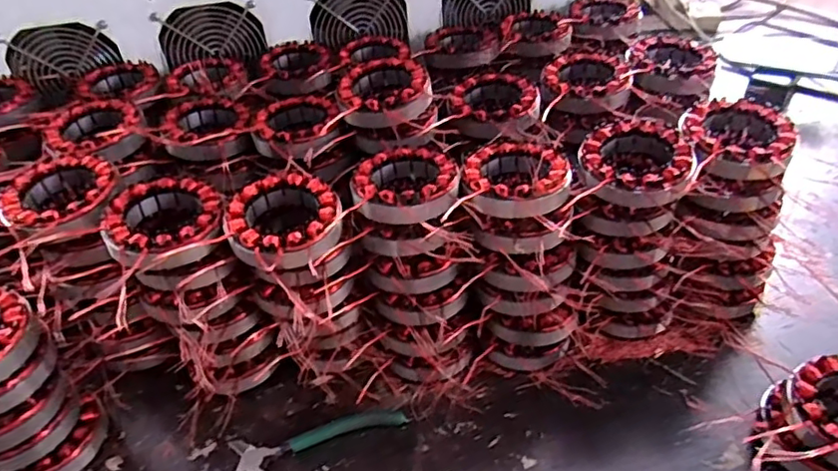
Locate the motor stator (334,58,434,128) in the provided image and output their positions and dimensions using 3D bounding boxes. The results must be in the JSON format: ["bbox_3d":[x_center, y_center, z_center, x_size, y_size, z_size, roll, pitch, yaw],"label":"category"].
[{"bbox_3d":[-0.032,-0.130,0.533,0.085,0.031,0.086,-6,41,-3],"label":"motor stator"}]

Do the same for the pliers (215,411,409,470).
[{"bbox_3d":[-0.092,0.187,0.464,0.135,0.013,0.132,8,42,13],"label":"pliers"}]

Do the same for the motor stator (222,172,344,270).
[{"bbox_3d":[-0.105,-0.011,0.450,0.087,0.032,0.087,-2,41,2],"label":"motor stator"}]

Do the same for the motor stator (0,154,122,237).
[{"bbox_3d":[-0.284,-0.030,0.466,0.081,0.035,0.083,-30,47,-28],"label":"motor stator"}]

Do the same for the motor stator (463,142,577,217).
[{"bbox_3d":[0.080,-0.046,0.471,0.082,0.028,0.086,-2,41,2],"label":"motor stator"}]

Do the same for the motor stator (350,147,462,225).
[{"bbox_3d":[-0.009,-0.037,0.475,0.084,0.041,0.085,5,41,10],"label":"motor stator"}]

